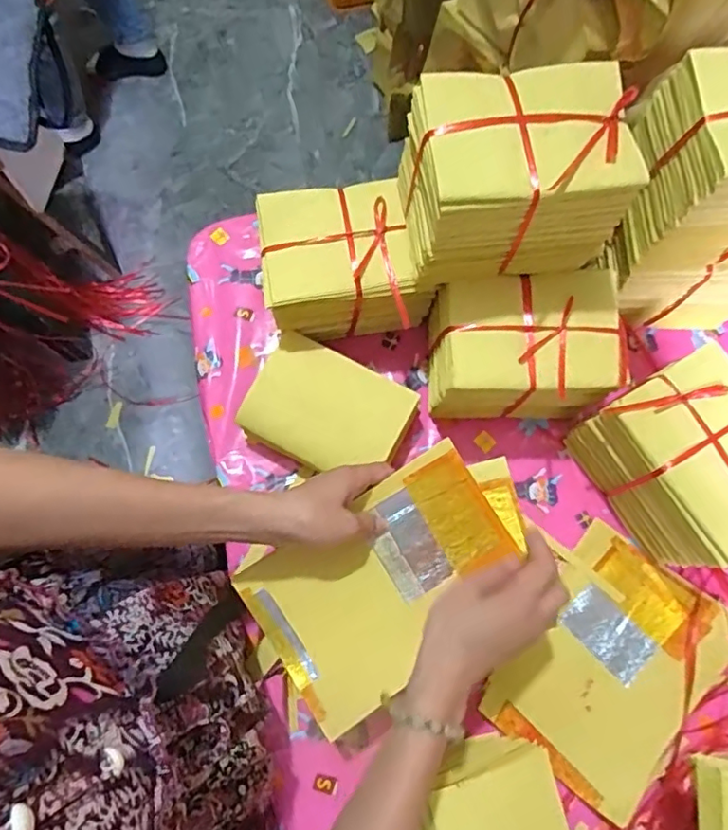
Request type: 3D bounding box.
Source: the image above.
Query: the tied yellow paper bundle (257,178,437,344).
[{"bbox_3d":[-0.019,-0.149,0.605,0.161,0.120,0.131,-8,76,-2],"label":"tied yellow paper bundle"}]

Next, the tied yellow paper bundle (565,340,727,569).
[{"bbox_3d":[0.309,0.048,0.561,0.127,0.138,0.164,-32,78,-7],"label":"tied yellow paper bundle"}]

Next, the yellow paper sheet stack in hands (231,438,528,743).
[{"bbox_3d":[0.033,0.139,0.505,0.255,0.033,0.155,-32,78,-8],"label":"yellow paper sheet stack in hands"}]

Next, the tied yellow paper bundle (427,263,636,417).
[{"bbox_3d":[0.158,-0.066,0.597,0.168,0.138,0.117,1,76,0],"label":"tied yellow paper bundle"}]

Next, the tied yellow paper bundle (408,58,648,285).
[{"bbox_3d":[0.124,-0.203,0.496,0.168,0.126,0.119,-8,76,-2],"label":"tied yellow paper bundle"}]

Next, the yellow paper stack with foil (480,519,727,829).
[{"bbox_3d":[0.248,0.251,0.574,0.177,0.017,0.229,37,79,9],"label":"yellow paper stack with foil"}]

